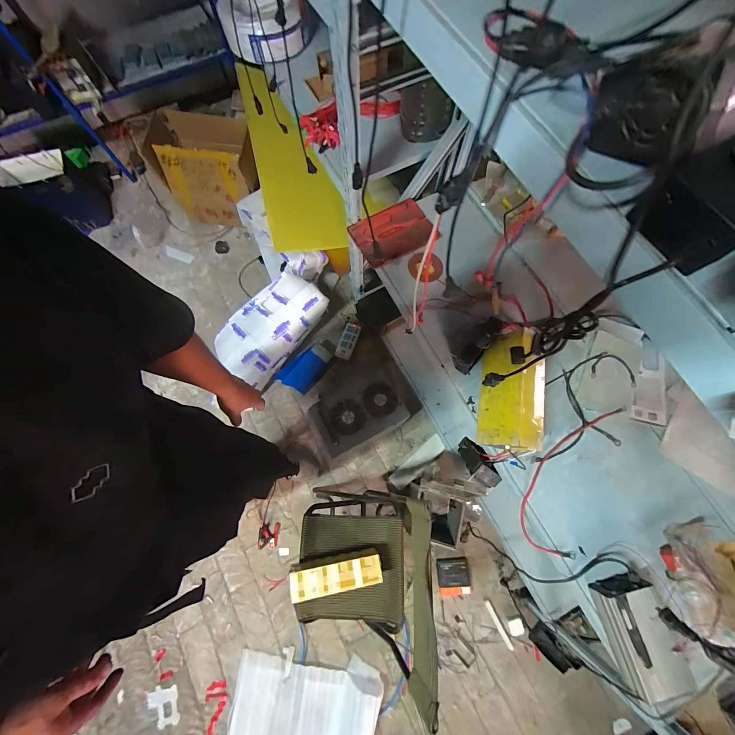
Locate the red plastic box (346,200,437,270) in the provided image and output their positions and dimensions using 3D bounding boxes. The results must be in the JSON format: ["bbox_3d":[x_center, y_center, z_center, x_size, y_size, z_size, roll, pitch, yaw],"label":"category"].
[{"bbox_3d":[0.078,-0.416,0.968,0.222,0.051,0.173,-29,75,-8],"label":"red plastic box"}]

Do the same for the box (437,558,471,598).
[{"bbox_3d":[0.342,0.831,1.234,0.120,0.033,0.131,-3,71,-2],"label":"box"}]

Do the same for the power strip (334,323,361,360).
[{"bbox_3d":[-0.091,-0.128,1.503,0.082,0.028,0.181,17,74,5],"label":"power strip"}]

